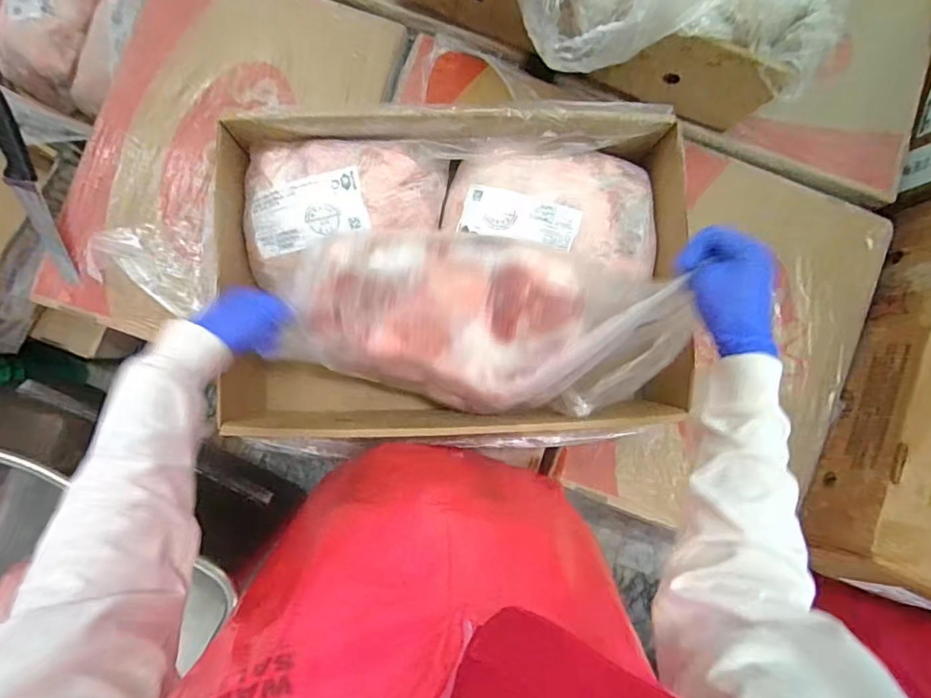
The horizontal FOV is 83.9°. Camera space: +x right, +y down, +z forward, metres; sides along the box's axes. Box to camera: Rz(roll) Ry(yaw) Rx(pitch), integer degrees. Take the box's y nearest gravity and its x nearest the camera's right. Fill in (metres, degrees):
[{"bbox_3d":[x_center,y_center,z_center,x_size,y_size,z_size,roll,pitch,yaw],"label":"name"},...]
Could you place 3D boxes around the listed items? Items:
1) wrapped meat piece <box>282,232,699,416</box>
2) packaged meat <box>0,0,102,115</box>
[{"bbox_3d":[0.017,-0.025,0.595,0.411,0.127,0.183,6,88,5],"label":"wrapped meat piece"},{"bbox_3d":[-0.763,-0.623,0.964,0.148,0.108,0.317,11,87,-3],"label":"packaged meat"}]

